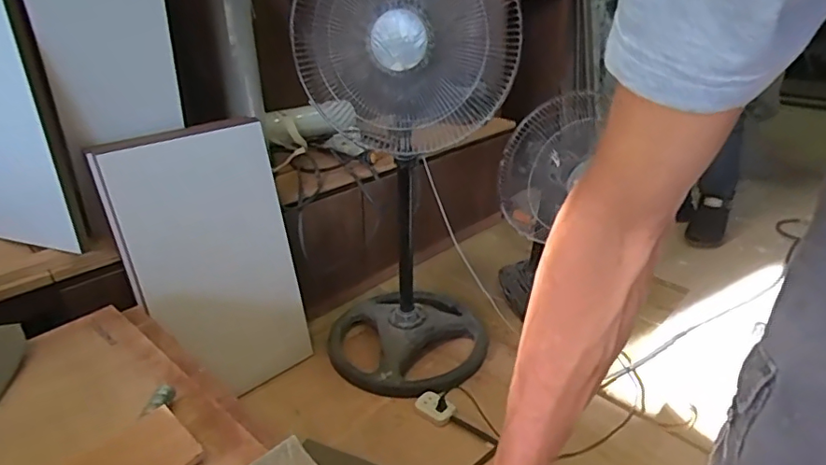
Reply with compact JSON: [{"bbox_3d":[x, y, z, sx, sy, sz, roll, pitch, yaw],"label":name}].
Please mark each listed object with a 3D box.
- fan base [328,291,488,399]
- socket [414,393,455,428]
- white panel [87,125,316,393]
[{"bbox_3d":[-0.021,0.253,1.360,0.405,0.111,0.379,-1,26,1],"label":"fan base"},{"bbox_3d":[0.048,0.394,1.167,0.087,0.025,0.058,23,35,39],"label":"socket"},{"bbox_3d":[-0.426,0.081,1.165,0.341,0.638,0.033,-28,33,-37],"label":"white panel"}]

